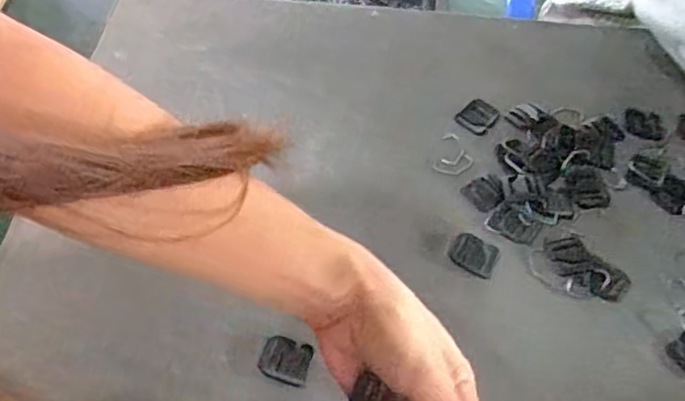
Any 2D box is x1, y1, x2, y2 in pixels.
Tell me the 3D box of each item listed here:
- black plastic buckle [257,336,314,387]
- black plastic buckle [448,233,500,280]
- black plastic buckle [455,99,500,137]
[{"bbox_3d":[-0.039,0.111,0.423,0.034,0.004,0.030,14,56,8],"label":"black plastic buckle"},{"bbox_3d":[0.103,0.042,0.475,0.035,0.004,0.032,25,58,15],"label":"black plastic buckle"},{"bbox_3d":[0.125,-0.076,0.559,0.035,0.005,0.031,-38,64,-25],"label":"black plastic buckle"}]

